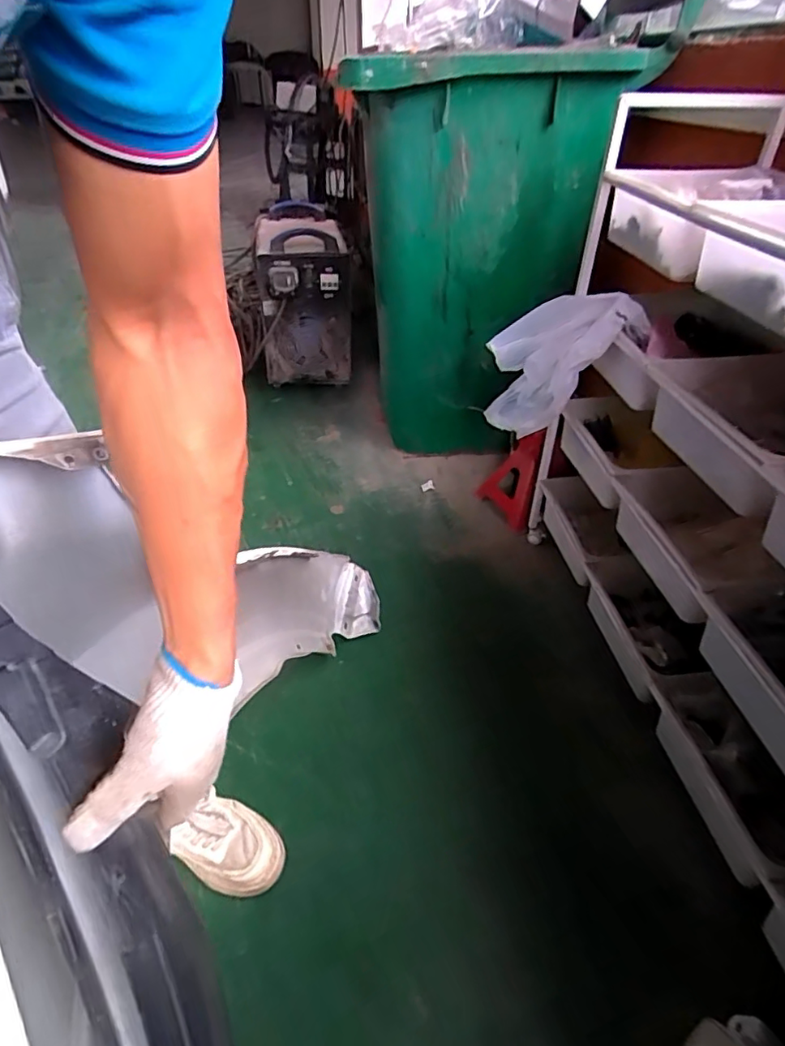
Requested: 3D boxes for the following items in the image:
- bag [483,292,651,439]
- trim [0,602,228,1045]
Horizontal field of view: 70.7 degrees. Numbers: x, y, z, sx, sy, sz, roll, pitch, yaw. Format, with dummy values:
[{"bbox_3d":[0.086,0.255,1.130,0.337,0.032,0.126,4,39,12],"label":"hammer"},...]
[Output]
[{"bbox_3d":[0.283,-0.264,0.979,0.107,0.271,0.247,-14,42,-19],"label":"bag"},{"bbox_3d":[-0.198,0.322,0.408,0.100,0.644,0.089,-20,14,-29],"label":"trim"}]

